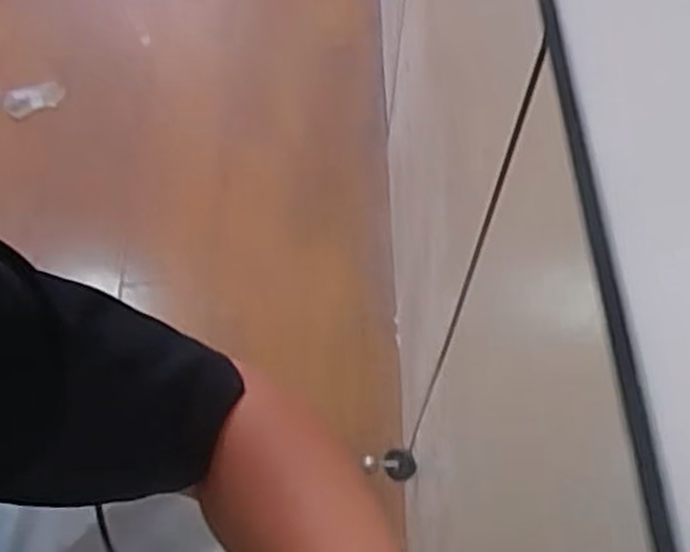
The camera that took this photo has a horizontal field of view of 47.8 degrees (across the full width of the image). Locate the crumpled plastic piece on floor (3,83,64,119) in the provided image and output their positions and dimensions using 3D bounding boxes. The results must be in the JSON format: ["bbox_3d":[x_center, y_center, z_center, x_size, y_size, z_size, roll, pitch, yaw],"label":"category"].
[{"bbox_3d":[-0.588,-0.336,1.475,0.115,0.030,0.058,-26,65,-17],"label":"crumpled plastic piece on floor"}]

